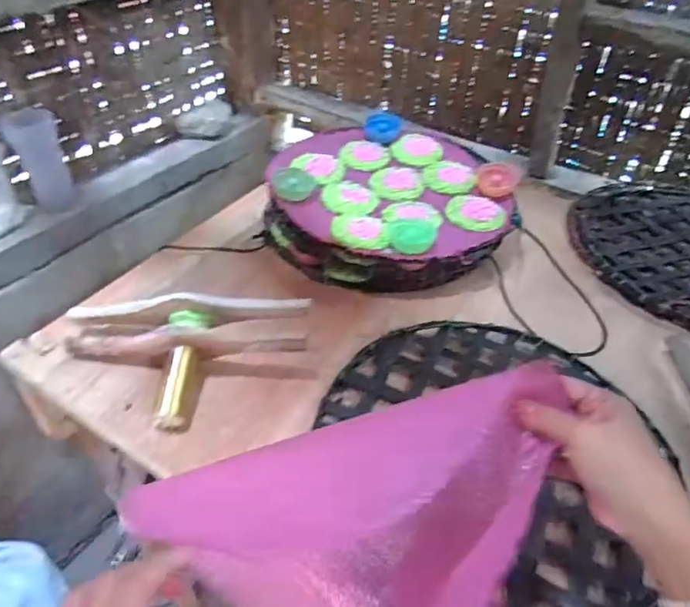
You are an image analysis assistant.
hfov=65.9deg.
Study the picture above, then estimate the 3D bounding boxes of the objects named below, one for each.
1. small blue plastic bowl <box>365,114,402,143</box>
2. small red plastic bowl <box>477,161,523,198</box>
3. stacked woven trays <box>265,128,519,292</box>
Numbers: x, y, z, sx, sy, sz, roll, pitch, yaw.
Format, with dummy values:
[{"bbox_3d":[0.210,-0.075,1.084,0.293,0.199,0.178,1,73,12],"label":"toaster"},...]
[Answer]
[{"bbox_3d":[0.063,-0.297,0.895,0.060,0.033,0.051,8,43,6],"label":"small blue plastic bowl"},{"bbox_3d":[0.231,-0.189,0.802,0.060,0.022,0.074,19,45,17],"label":"small red plastic bowl"},{"bbox_3d":[0.065,-0.155,0.807,0.346,0.080,0.332,4,43,2],"label":"stacked woven trays"}]

